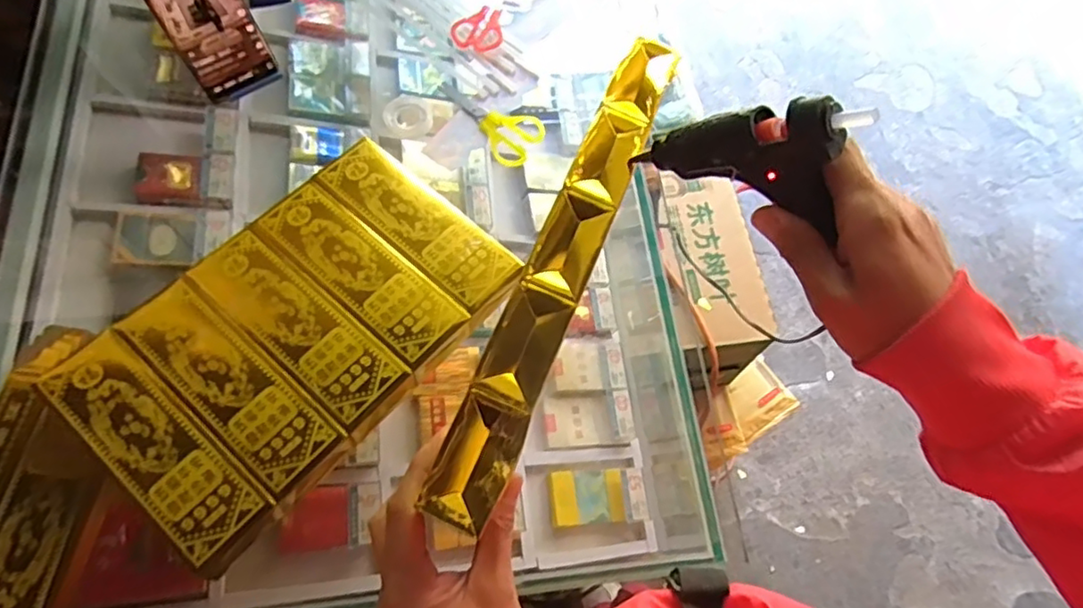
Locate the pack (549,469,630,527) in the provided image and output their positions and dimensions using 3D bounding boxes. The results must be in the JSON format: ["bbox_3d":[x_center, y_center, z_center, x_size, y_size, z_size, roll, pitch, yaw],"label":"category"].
[{"bbox_3d":[0.050,0.207,0.669,0.079,0.019,0.055,-3,68,-3],"label":"pack"}]

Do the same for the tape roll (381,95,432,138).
[{"bbox_3d":[-0.133,-0.187,0.624,0.047,0.019,0.038,-10,69,-6],"label":"tape roll"}]

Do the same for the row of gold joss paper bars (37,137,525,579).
[{"bbox_3d":[-0.193,0.016,0.507,0.200,0.041,0.323,39,72,13],"label":"row of gold joss paper bars"}]

